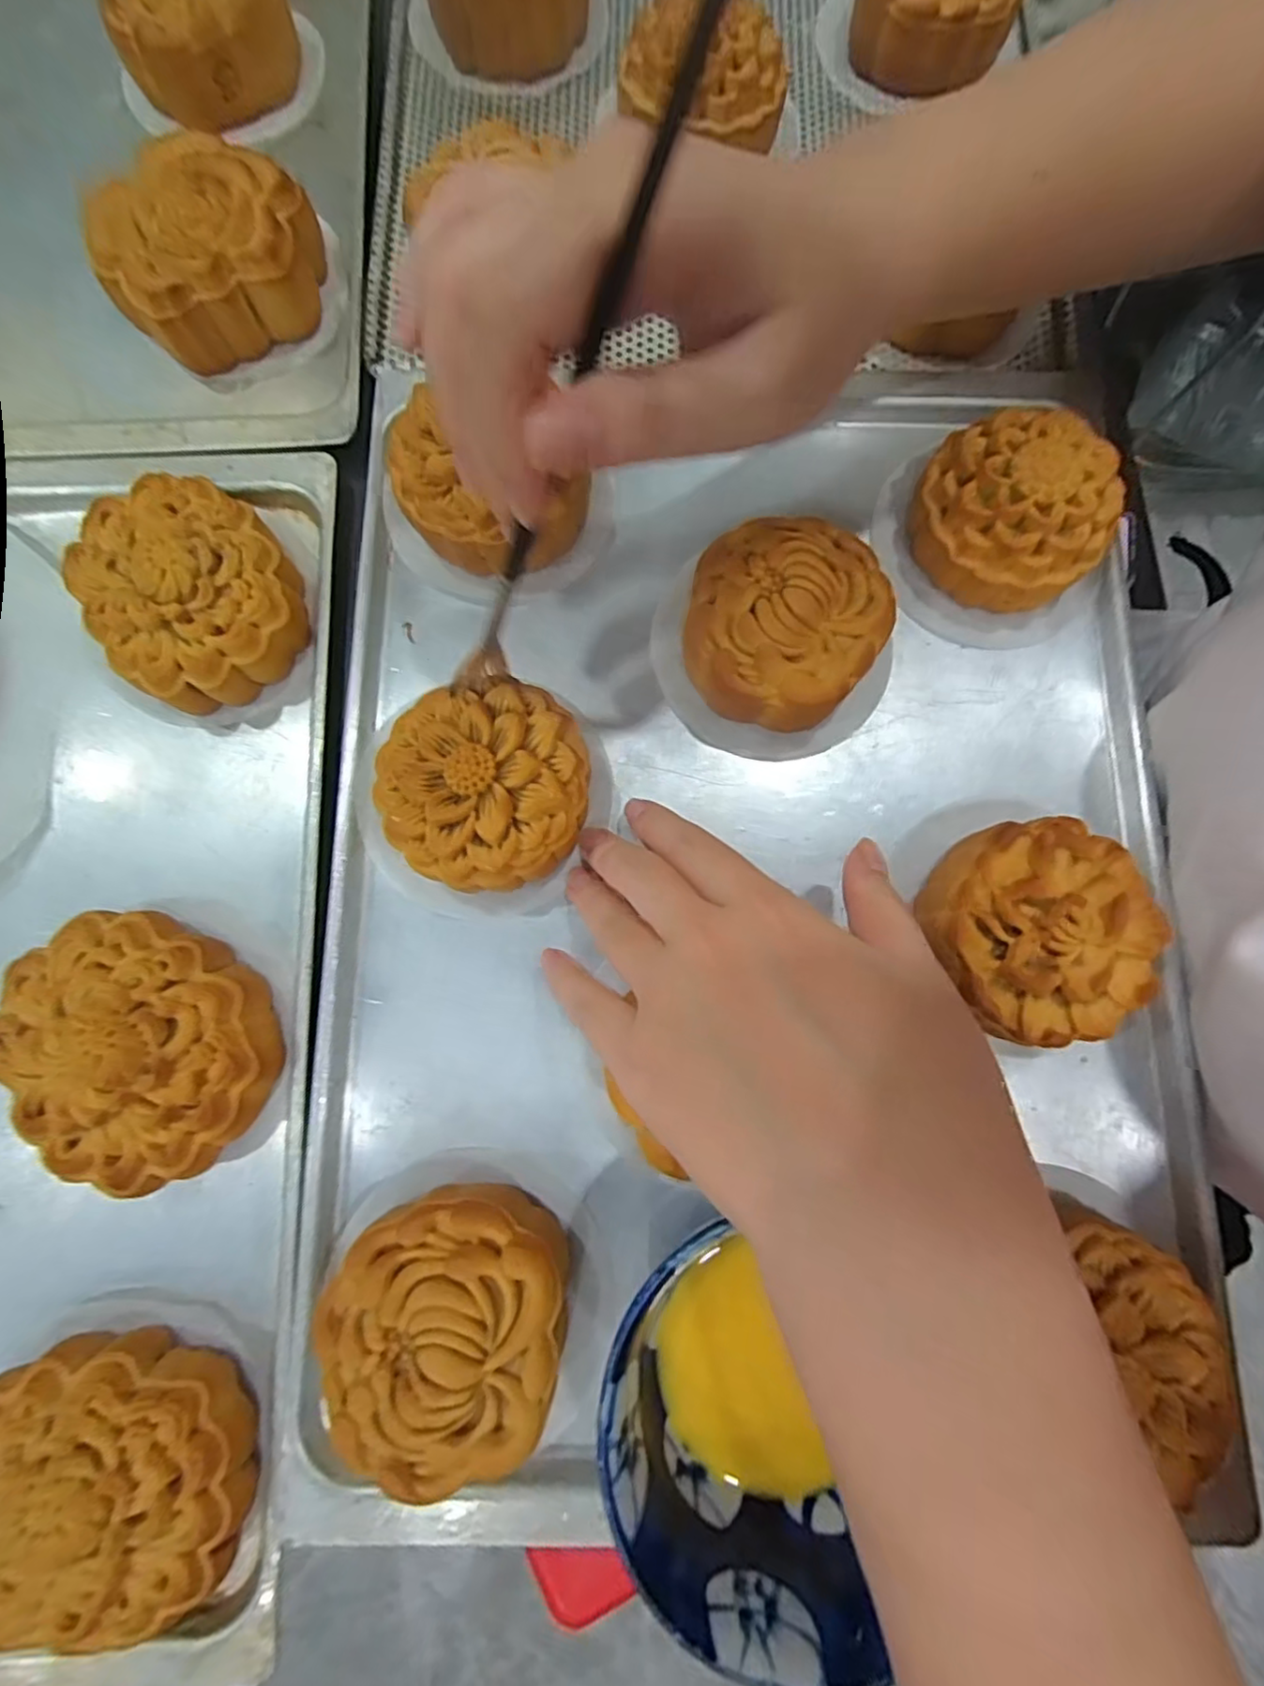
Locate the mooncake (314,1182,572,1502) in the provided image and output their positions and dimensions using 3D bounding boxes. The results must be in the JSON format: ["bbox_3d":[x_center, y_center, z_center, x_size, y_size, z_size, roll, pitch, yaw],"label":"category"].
[{"bbox_3d":[-0.057,0.151,0.205,0.074,0.034,0.078,7,80,1],"label":"mooncake"}]

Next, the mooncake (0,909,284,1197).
[{"bbox_3d":[-0.168,0.068,0.221,0.088,0.035,0.073,43,82,7],"label":"mooncake"}]

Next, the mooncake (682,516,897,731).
[{"bbox_3d":[0.058,-0.082,0.248,0.074,0.036,0.079,30,81,5],"label":"mooncake"}]

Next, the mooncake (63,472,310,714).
[{"bbox_3d":[-0.170,-0.098,0.250,0.071,0.030,0.087,-33,81,-6],"label":"mooncake"}]

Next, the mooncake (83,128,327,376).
[{"bbox_3d":[-0.180,-0.255,0.278,0.087,0.036,0.087,0,80,0],"label":"mooncake"}]

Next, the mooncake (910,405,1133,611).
[{"bbox_3d":[0.150,-0.130,0.256,0.066,0.038,0.074,-32,81,-6],"label":"mooncake"}]

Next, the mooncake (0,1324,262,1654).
[{"bbox_3d":[-0.166,0.197,0.198,0.088,0.030,0.076,-17,80,-3],"label":"mooncake"}]

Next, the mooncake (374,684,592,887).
[{"bbox_3d":[-0.052,-0.018,0.235,0.071,0.036,0.069,0,80,0],"label":"mooncake"}]

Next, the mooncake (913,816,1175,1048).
[{"bbox_3d":[0.139,0.030,0.227,0.068,0.036,0.070,0,80,0],"label":"mooncake"}]

